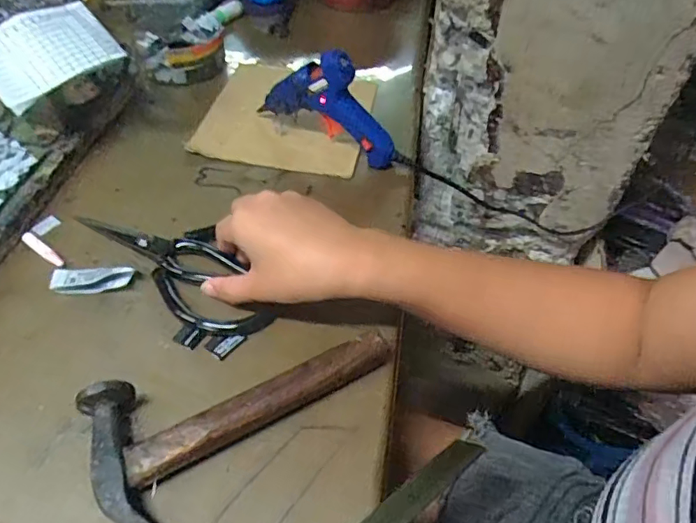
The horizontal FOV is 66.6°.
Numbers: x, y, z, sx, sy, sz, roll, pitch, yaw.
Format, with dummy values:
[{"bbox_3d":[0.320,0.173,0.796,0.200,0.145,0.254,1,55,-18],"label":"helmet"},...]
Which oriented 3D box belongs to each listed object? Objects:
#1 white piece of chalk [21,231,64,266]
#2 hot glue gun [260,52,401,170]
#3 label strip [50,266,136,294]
[{"bbox_3d":[-0.236,-0.009,0.410,0.047,0.005,0.009,32,56,23],"label":"white piece of chalk"},{"bbox_3d":[-0.016,-0.140,0.470,0.138,0.094,0.025,20,51,14],"label":"hot glue gun"},{"bbox_3d":[-0.189,0.013,0.393,0.057,0.008,0.022,1,49,-1],"label":"label strip"}]

